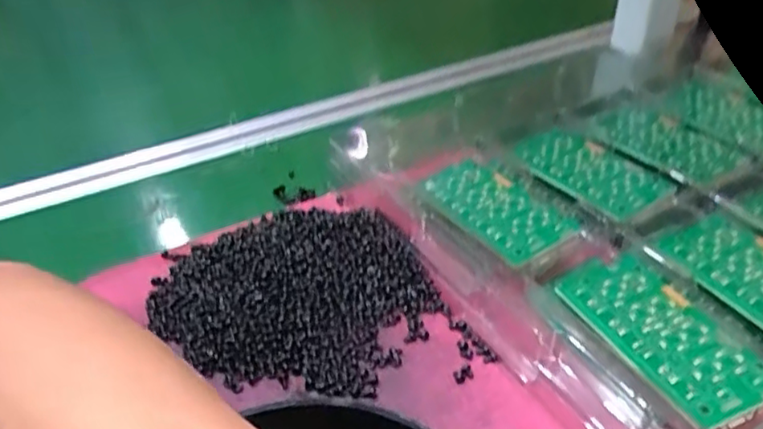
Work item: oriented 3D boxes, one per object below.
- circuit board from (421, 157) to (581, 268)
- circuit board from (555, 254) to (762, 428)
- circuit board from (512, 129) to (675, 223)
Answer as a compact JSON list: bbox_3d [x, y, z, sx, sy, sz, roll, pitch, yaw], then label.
[{"bbox_3d":[0.061,-0.005,0.358,0.049,0.005,0.094,-24,41,-24],"label":"circuit board"},{"bbox_3d":[0.123,0.051,0.284,0.048,0.007,0.098,-17,39,-17],"label":"circuit board"},{"bbox_3d":[0.124,-0.029,0.392,0.052,0.004,0.099,-20,40,-21],"label":"circuit board"}]

